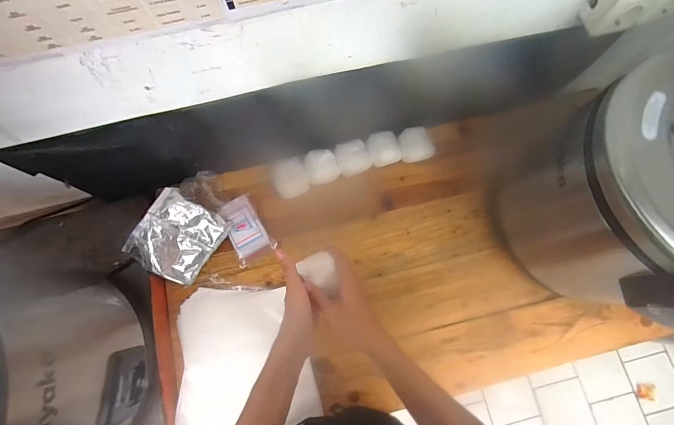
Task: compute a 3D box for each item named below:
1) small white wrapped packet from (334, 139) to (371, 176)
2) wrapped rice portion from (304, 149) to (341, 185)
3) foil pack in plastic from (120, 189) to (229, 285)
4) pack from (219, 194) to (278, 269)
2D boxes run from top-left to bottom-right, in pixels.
[{"bbox_3d":[0.036,-0.130,0.756,0.073,0.041,0.070,-16,75,-4],"label":"small white wrapped packet"},{"bbox_3d":[-0.035,-0.105,0.751,0.075,0.039,0.076,-20,76,-5],"label":"wrapped rice portion"},{"bbox_3d":[-0.334,0.054,0.685,0.152,0.013,0.162,39,81,-28],"label":"foil pack in plastic"},{"bbox_3d":[-0.209,0.035,0.728,0.087,0.021,0.140,-32,77,-8],"label":"pack"}]

